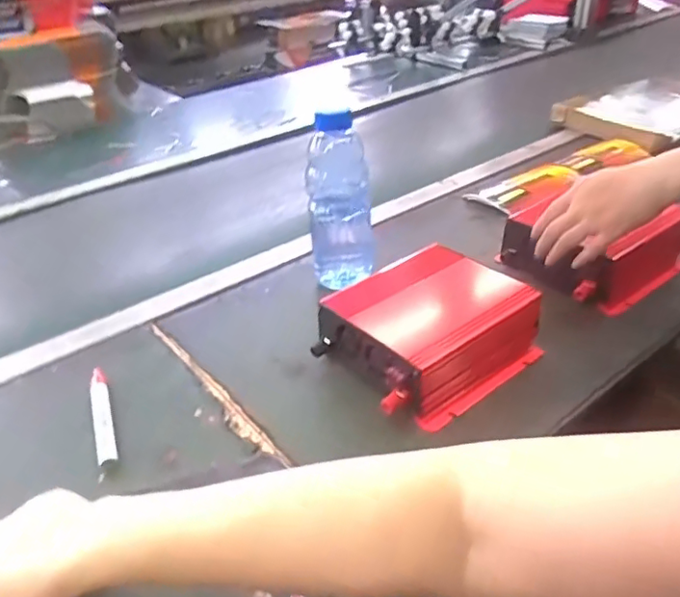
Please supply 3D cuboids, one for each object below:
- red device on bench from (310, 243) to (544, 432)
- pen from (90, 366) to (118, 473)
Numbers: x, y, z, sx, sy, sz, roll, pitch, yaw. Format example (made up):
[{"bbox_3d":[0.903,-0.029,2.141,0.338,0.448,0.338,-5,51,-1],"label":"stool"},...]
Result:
[{"bbox_3d":[0.085,0.032,0.607,0.195,0.079,0.163,-25,38,-29],"label":"red device on bench"},{"bbox_3d":[-0.221,0.107,0.556,0.016,0.010,0.130,-16,35,-17],"label":"pen"}]

